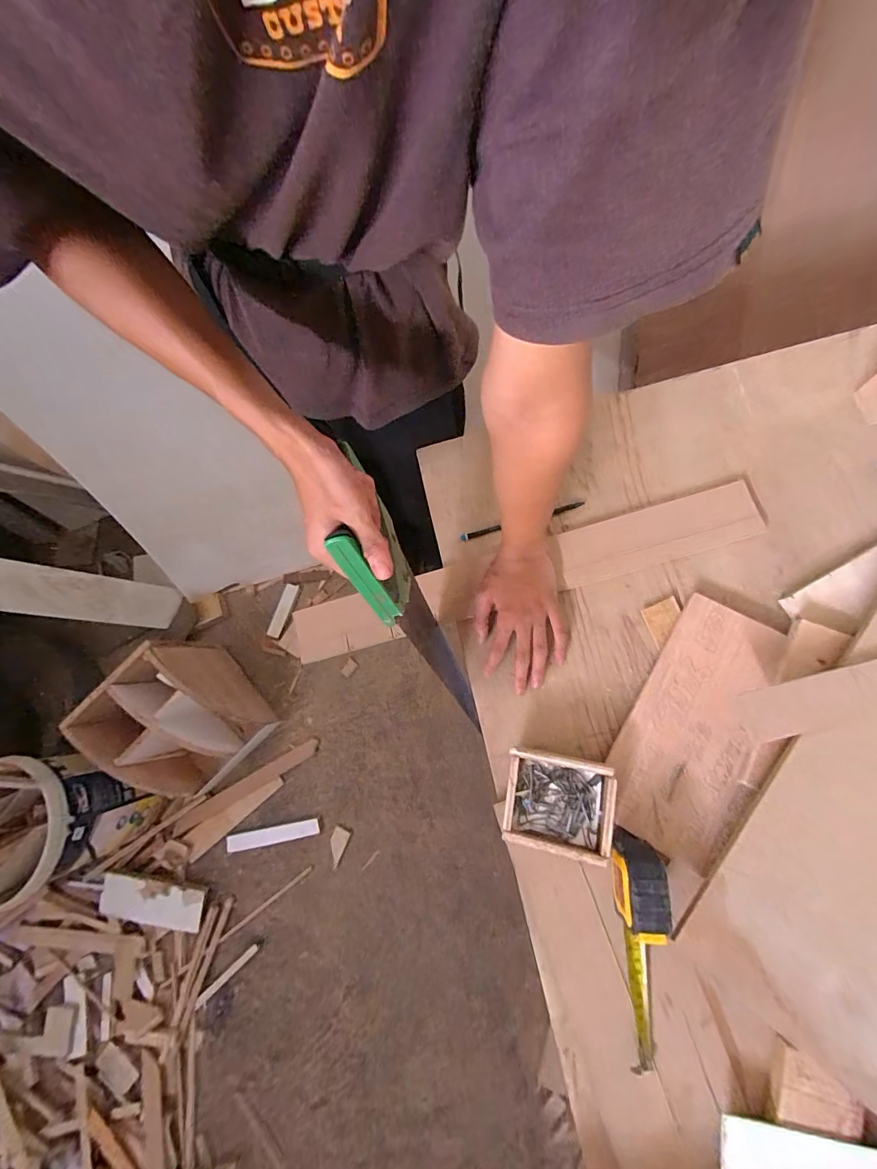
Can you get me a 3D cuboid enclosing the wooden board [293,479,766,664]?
[{"bbox_3d":[0.101,-0.013,0.564,0.595,0.018,0.073,-16,74,4],"label":"wooden board"}]

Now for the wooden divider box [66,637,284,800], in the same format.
[{"bbox_3d":[-0.706,0.366,1.202,0.318,0.323,0.307,44,85,14],"label":"wooden divider box"}]

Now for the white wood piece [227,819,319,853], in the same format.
[{"bbox_3d":[-0.480,0.725,1.267,0.262,0.023,0.048,-13,75,3],"label":"white wood piece"}]

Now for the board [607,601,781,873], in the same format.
[{"bbox_3d":[0.294,0.160,0.495,0.132,0.013,0.275,28,83,19],"label":"board"}]

